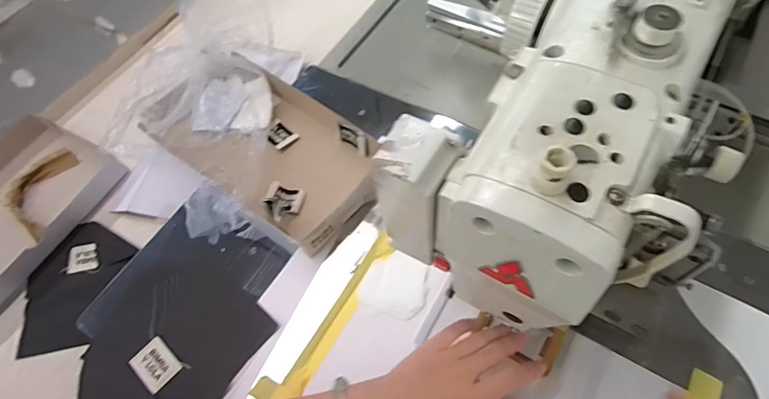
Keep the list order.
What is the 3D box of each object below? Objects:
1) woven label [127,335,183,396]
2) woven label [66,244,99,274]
[{"bbox_3d":[-0.237,0.169,0.455,0.049,0.005,0.039,33,68,20],"label":"woven label"},{"bbox_3d":[-0.374,0.073,0.548,0.034,0.004,0.033,-10,78,-14],"label":"woven label"}]

